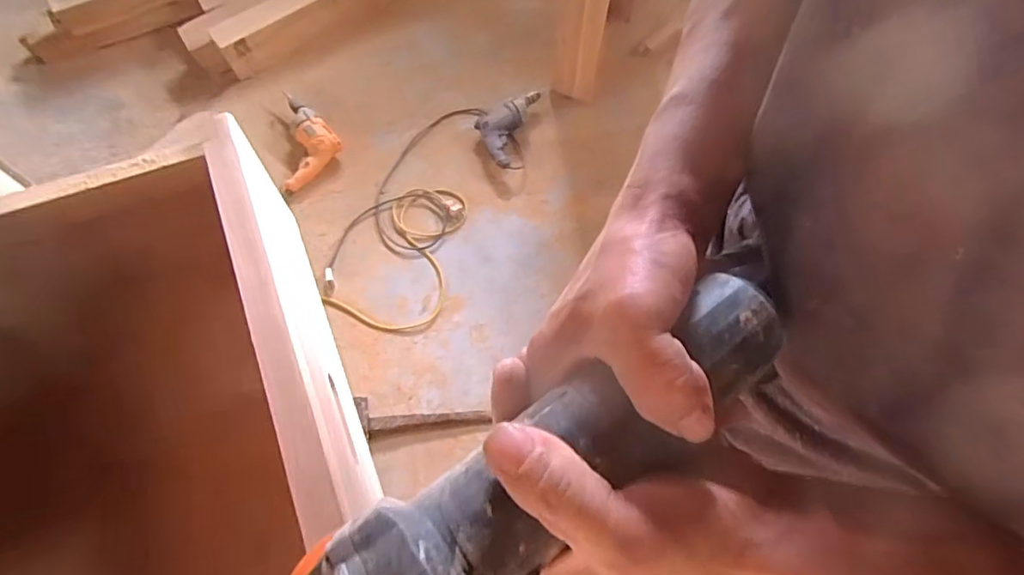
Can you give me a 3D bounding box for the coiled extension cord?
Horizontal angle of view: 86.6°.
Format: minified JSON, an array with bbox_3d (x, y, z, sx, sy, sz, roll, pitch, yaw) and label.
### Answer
[{"bbox_3d":[-0.281,-0.225,1.455,0.305,0.025,0.691,10,65,4],"label":"coiled extension cord"}]

